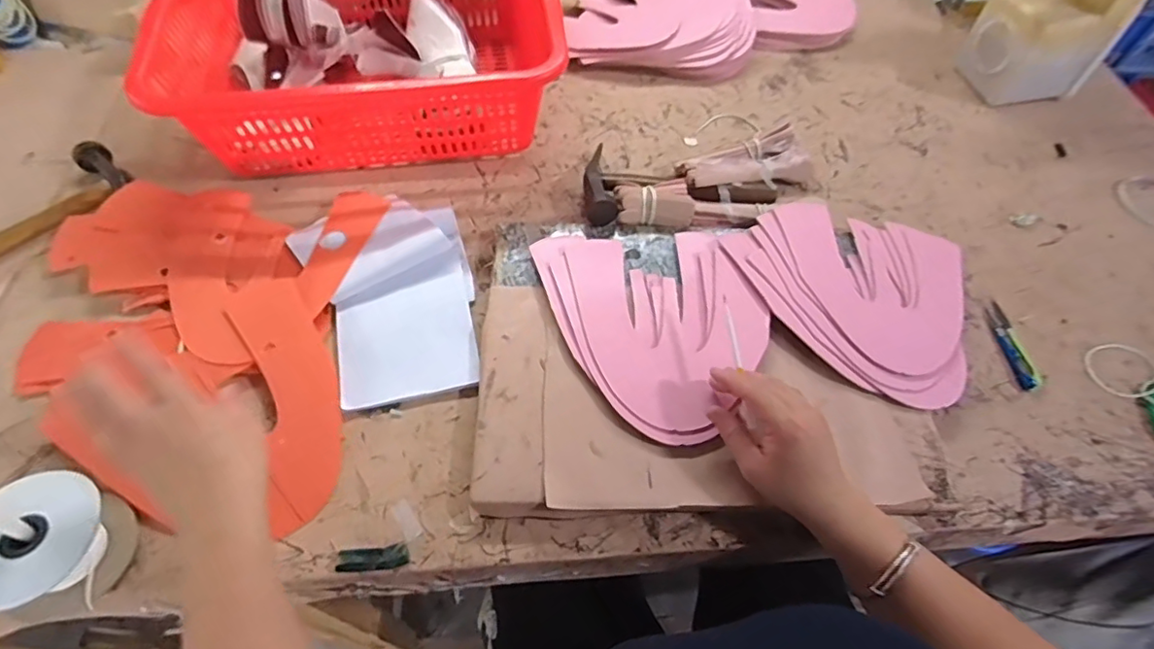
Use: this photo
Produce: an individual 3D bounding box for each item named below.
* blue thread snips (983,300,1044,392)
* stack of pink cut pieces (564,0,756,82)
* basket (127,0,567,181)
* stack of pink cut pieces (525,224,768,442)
[{"bbox_3d":[0.439,0.019,0.583,0.025,0.007,0.104,1,57,-2],"label":"blue thread snips"},{"bbox_3d":[0.106,-0.454,0.828,0.273,0.070,0.238,-1,57,-3],"label":"stack of pink cut pieces"},{"bbox_3d":[-0.244,-0.334,0.685,0.431,0.127,0.324,-6,58,-6],"label":"basket"},{"bbox_3d":[0.081,-0.008,0.539,0.185,0.020,0.232,-15,59,-12],"label":"stack of pink cut pieces"}]

